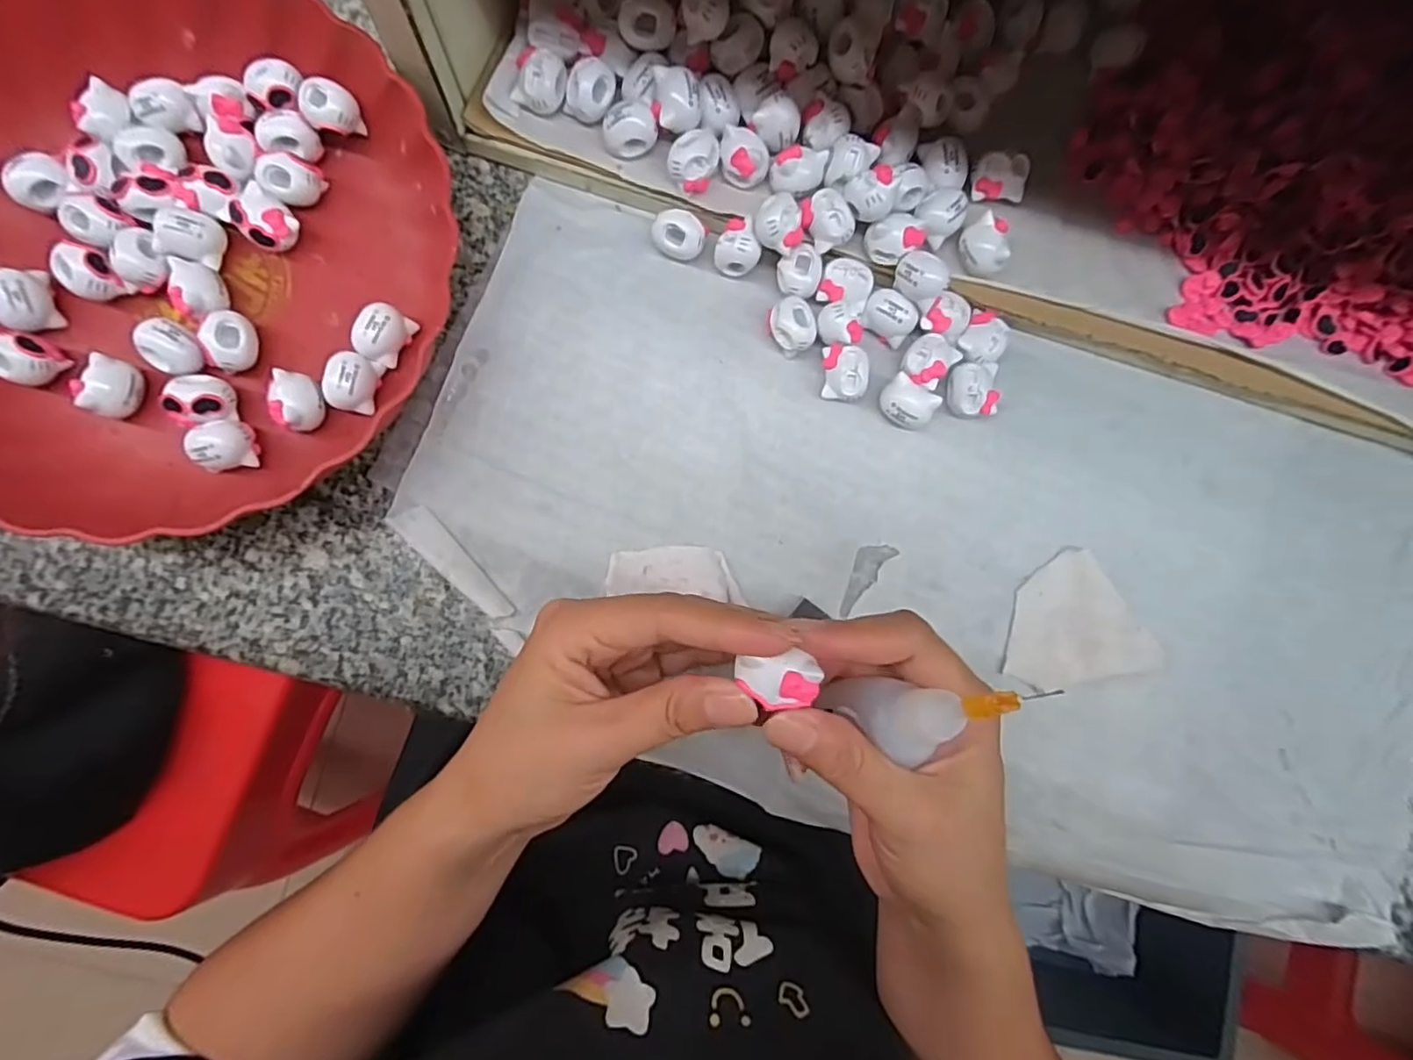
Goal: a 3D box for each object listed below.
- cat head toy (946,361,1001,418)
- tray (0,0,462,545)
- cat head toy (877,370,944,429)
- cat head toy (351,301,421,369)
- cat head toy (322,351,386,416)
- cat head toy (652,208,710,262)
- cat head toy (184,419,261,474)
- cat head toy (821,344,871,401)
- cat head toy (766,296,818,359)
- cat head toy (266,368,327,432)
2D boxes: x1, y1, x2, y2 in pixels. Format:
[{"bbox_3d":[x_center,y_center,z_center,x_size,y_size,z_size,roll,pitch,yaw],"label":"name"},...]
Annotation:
[{"bbox_3d":[0.129,-0.068,0.313,0.024,0.017,0.025,-2,84,-4],"label":"cat head toy"},{"bbox_3d":[-0.236,-0.119,0.281,0.234,0.048,0.243,23,83,-1],"label":"tray"},{"bbox_3d":[0.095,-0.059,0.309,0.026,0.020,0.019,38,83,1],"label":"cat head toy"},{"bbox_3d":[-0.146,-0.088,0.292,0.017,0.023,0.026,38,83,1],"label":"cat head toy"},{"bbox_3d":[-0.158,-0.066,0.290,0.018,0.022,0.025,8,83,-3],"label":"cat head toy"},{"bbox_3d":[-0.013,-0.142,0.311,0.026,0.016,0.020,-4,84,-4],"label":"cat head toy"},{"bbox_3d":[-0.212,-0.037,0.284,0.022,0.020,0.021,0,84,-4],"label":"cat head toy"},{"bbox_3d":[0.066,-0.075,0.309,0.021,0.018,0.024,8,83,-3],"label":"cat head toy"},{"bbox_3d":[0.041,-0.098,0.310,0.022,0.017,0.025,-37,87,-7],"label":"cat head toy"},{"bbox_3d":[-0.183,-0.057,0.288,0.021,0.020,0.023,29,83,0],"label":"cat head toy"}]

